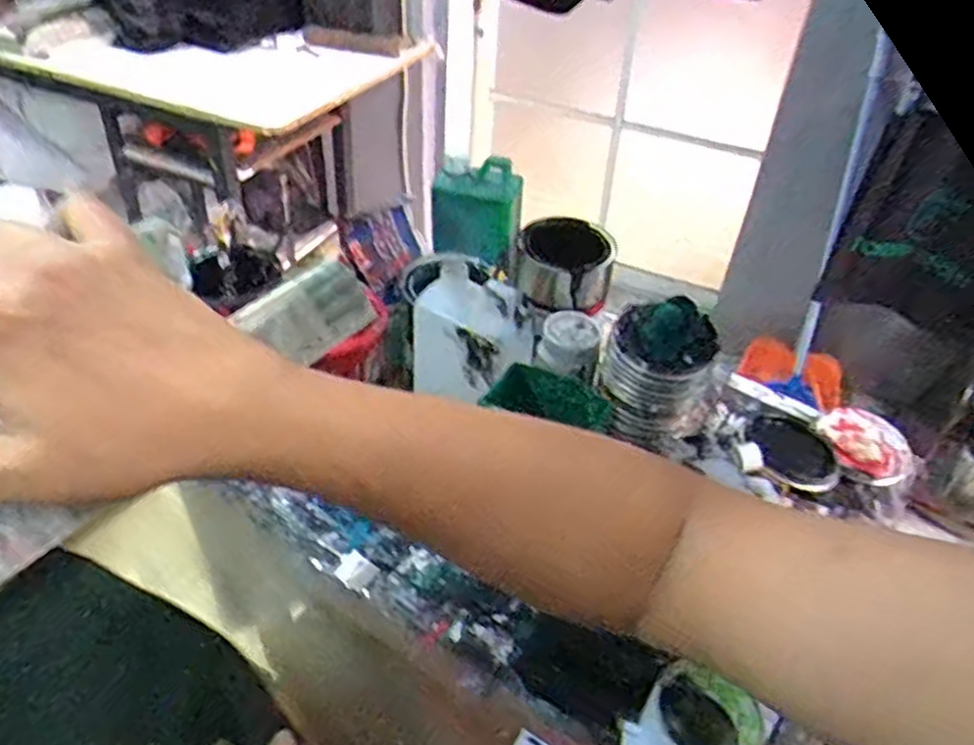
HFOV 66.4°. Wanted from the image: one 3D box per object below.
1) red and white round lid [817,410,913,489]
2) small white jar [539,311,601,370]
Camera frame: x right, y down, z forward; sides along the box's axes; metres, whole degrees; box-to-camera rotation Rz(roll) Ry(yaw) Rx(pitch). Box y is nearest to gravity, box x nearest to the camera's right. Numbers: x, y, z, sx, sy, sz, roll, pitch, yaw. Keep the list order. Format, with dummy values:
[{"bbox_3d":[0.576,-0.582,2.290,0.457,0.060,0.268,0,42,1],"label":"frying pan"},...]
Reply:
[{"bbox_3d":[0.425,0.082,0.838,0.093,0.020,0.102,3,41,-2],"label":"red and white round lid"},{"bbox_3d":[0.089,-0.034,0.800,0.060,0.051,0.063,12,42,8],"label":"small white jar"}]

